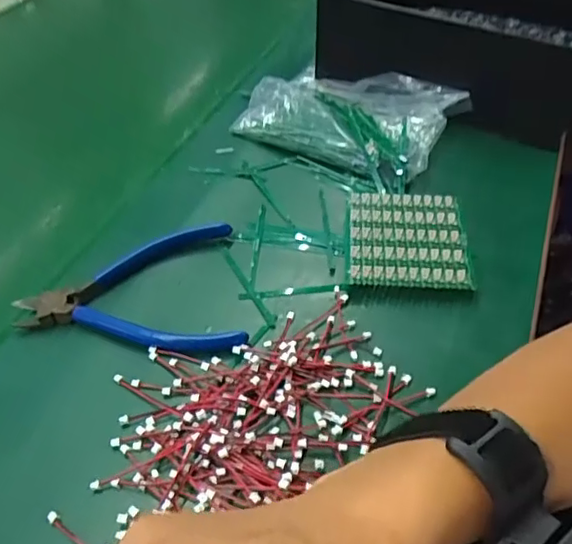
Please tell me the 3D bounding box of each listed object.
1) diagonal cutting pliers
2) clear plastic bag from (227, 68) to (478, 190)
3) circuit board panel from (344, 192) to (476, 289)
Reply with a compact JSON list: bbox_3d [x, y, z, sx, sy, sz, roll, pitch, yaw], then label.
[{"bbox_3d":[-0.099,0.015,0.371,0.136,0.007,0.102,-10,45,-6],"label":"diagonal cutting pliers"},{"bbox_3d":[0.051,-0.136,0.504,0.173,0.029,0.117,25,52,26],"label":"clear plastic bag"},{"bbox_3d":[0.081,-0.022,0.400,0.079,0.014,0.084,1,45,5],"label":"circuit board panel"}]

